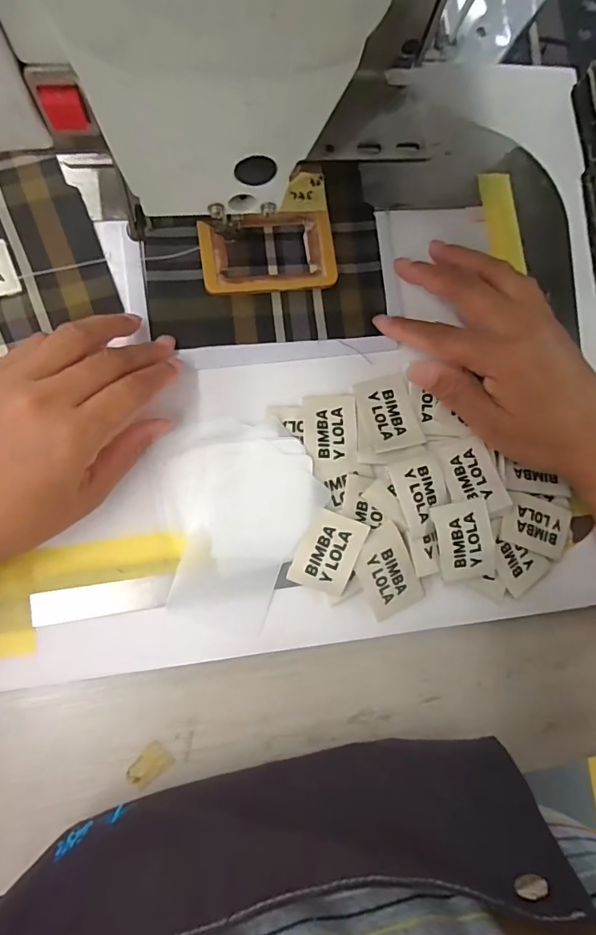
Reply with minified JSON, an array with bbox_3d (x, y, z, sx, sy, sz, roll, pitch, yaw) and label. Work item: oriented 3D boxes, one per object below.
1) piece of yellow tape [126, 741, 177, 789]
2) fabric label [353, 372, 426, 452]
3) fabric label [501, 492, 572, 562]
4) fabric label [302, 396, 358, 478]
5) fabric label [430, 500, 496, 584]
[{"bbox_3d":[-0.089,0.178,0.282,0.018,0.004,0.025,45,79,0],"label":"piece of yellow tape"},{"bbox_3d":[0.059,-0.035,0.302,0.035,0.004,0.048,-14,76,-9],"label":"fabric label"},{"bbox_3d":[0.153,0.037,0.302,0.048,0.004,0.033,20,80,-13],"label":"fabric label"},{"bbox_3d":[0.020,-0.020,0.297,0.033,0.006,0.051,0,82,-8],"label":"fabric label"},{"bbox_3d":[0.102,0.047,0.287,0.035,0.007,0.049,-10,96,-4],"label":"fabric label"}]

